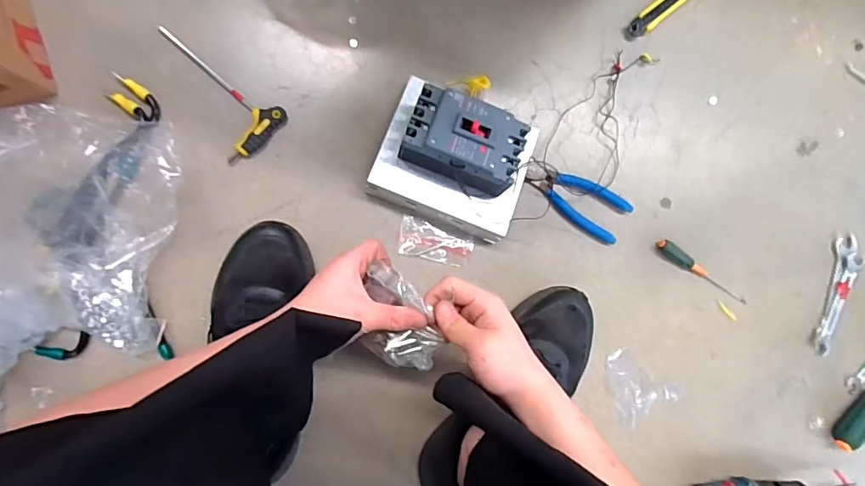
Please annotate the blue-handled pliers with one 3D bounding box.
[{"bbox_3d":[0.189,-0.054,0.633,0.132,0.019,0.060,29,86,-5],"label":"blue-handled pliers"}]

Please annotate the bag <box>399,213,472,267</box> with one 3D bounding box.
[{"bbox_3d":[0.004,0.001,0.621,0.093,0.006,0.045,15,88,-5],"label":"bag"}]

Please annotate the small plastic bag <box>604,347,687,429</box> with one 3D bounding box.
[{"bbox_3d":[0.267,0.197,0.645,0.109,0.004,0.080,34,86,-4],"label":"small plastic bag"}]

